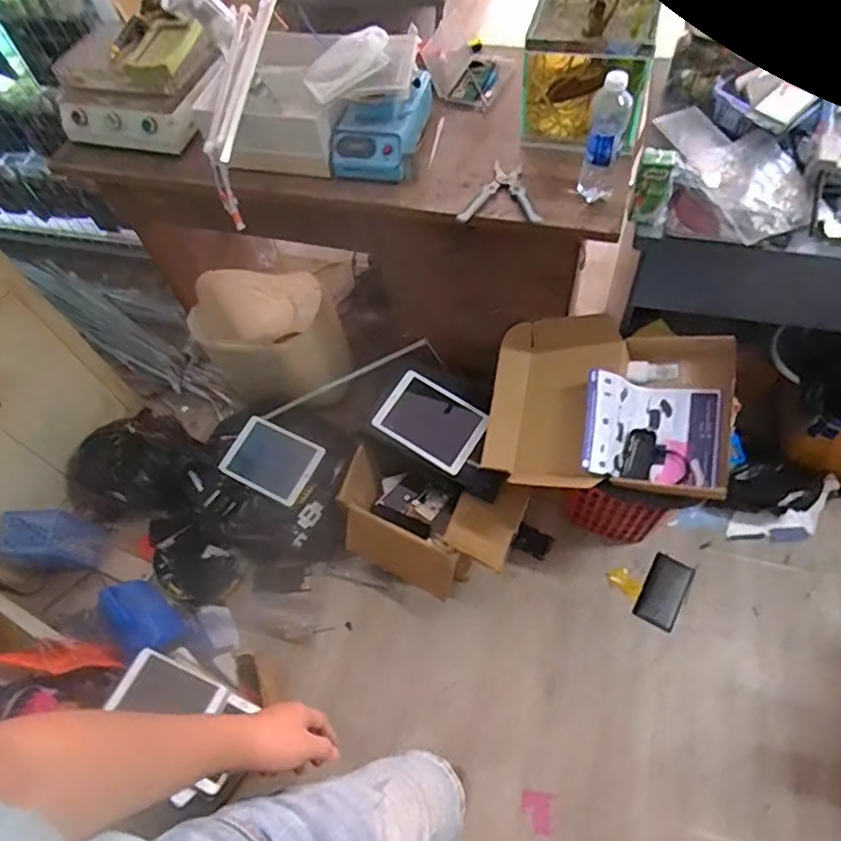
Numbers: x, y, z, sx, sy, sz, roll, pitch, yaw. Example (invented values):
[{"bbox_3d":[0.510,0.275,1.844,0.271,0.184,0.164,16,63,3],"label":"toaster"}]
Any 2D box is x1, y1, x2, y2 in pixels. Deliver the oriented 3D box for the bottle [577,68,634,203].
[{"bbox_3d":[0.298,-0.447,0.979,0.062,0.212,0.060,14,63,12],"label":"bottle"}]

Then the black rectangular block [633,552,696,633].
[{"bbox_3d":[0.576,0.404,1.427,0.092,0.019,0.163,26,66,17],"label":"black rectangular block"}]

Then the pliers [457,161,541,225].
[{"bbox_3d":[0.145,-0.407,1.071,0.136,0.023,0.152,6,61,8],"label":"pliers"}]

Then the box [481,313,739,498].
[{"bbox_3d":[0.375,-0.026,1.232,0.465,0.150,0.368,7,78,21],"label":"box"}]

